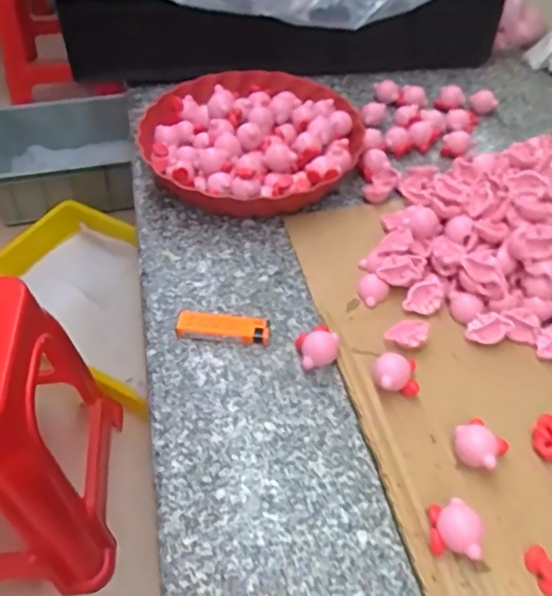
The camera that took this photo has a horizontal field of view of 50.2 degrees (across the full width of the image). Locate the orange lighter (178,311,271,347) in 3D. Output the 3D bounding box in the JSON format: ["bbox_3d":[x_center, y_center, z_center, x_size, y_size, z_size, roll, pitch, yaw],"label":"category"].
[{"bbox_3d":[-0.045,0.025,0.514,0.079,0.014,0.029,5,49,3],"label":"orange lighter"}]

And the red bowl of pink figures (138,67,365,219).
[{"bbox_3d":[-0.025,-0.182,0.666,0.238,0.060,0.249,1,49,-1],"label":"red bowl of pink figures"}]

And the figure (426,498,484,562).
[{"bbox_3d":[0.116,0.152,0.383,0.030,0.025,0.035,3,49,1],"label":"figure"}]

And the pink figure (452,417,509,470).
[{"bbox_3d":[0.145,0.107,0.423,0.034,0.026,0.033,1,49,-1],"label":"pink figure"}]

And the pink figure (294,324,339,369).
[{"bbox_3d":[0.035,0.041,0.493,0.036,0.024,0.030,-14,50,-13],"label":"pink figure"}]

